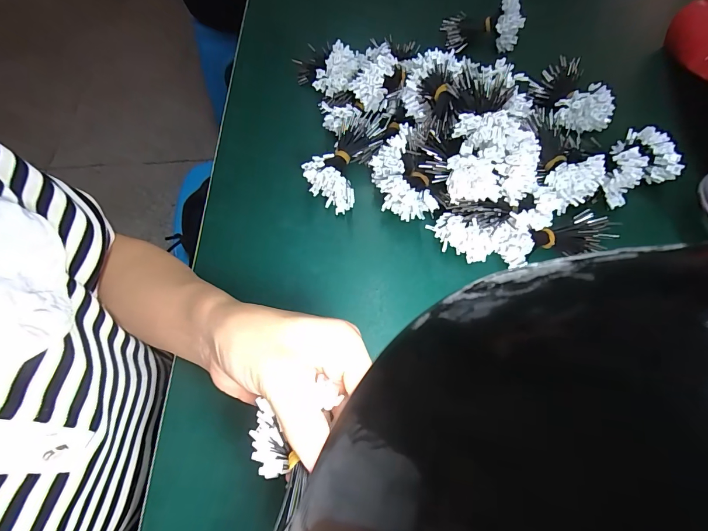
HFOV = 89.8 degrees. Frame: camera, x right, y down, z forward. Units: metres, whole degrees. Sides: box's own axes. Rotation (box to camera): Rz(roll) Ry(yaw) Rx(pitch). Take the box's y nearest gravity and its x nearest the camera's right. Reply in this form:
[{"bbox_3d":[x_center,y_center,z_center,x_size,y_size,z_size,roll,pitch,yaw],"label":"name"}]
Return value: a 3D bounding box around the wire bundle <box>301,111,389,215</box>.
[{"bbox_3d":[-0.006,-0.105,0.351,0.054,0.041,0.105,21,65,13],"label":"wire bundle"}]

